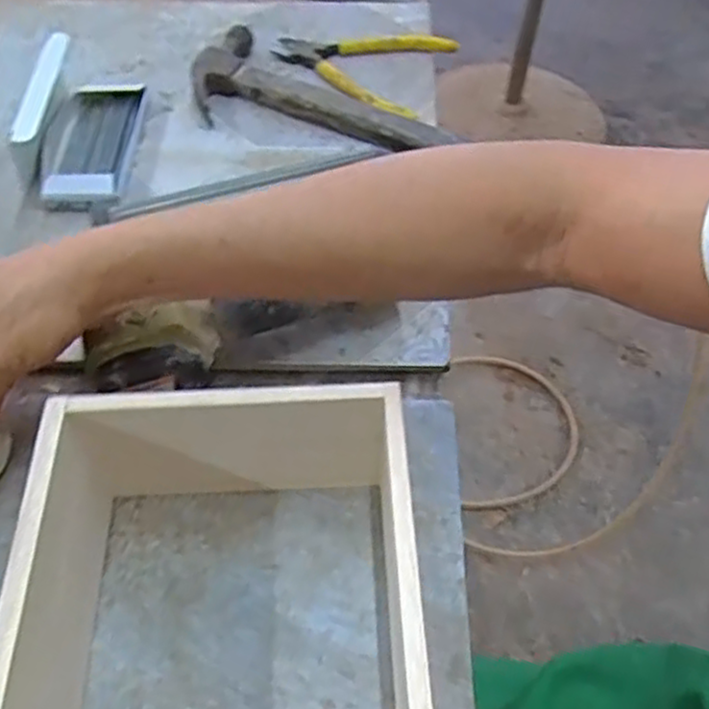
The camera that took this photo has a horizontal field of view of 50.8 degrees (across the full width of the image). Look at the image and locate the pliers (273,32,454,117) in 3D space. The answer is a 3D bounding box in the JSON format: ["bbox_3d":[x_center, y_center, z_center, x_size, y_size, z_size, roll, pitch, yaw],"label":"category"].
[{"bbox_3d":[-0.001,-0.243,0.627,0.142,0.018,0.118,19,55,13],"label":"pliers"}]

